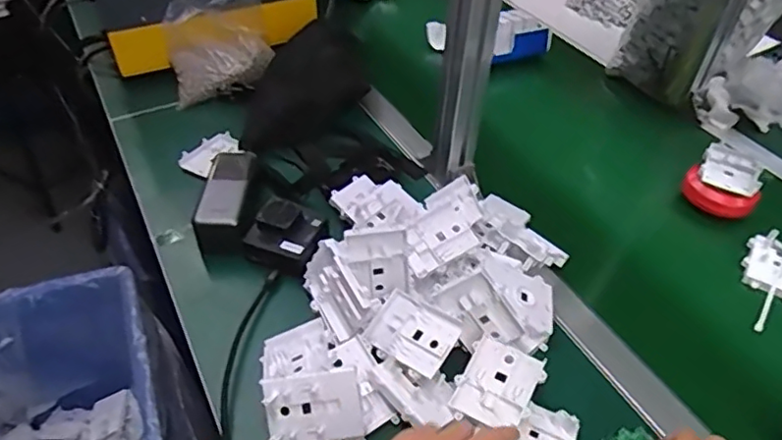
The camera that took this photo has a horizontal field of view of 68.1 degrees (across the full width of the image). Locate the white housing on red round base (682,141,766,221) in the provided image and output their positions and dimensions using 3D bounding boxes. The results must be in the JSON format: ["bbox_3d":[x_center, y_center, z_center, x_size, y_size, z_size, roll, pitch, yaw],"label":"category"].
[{"bbox_3d":[0.436,-0.050,0.762,0.088,0.067,0.070,23,48,19],"label":"white housing on red round base"}]

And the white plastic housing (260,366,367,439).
[{"bbox_3d":[-0.067,0.164,0.500,0.082,0.061,0.015,-10,1,1],"label":"white plastic housing"}]

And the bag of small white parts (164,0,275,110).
[{"bbox_3d":[-0.265,-0.277,0.893,0.156,0.135,0.101,-13,47,-16],"label":"bag of small white parts"}]

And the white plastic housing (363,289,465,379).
[{"bbox_3d":[0.021,0.109,0.559,0.083,0.015,0.063,26,64,32],"label":"white plastic housing"}]

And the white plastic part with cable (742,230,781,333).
[{"bbox_3d":[0.440,0.073,0.661,0.069,0.024,0.150,24,48,20],"label":"white plastic part with cable"}]

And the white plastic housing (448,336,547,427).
[{"bbox_3d":[0.097,0.152,0.530,0.065,0.018,0.078,25,60,23],"label":"white plastic housing"}]

